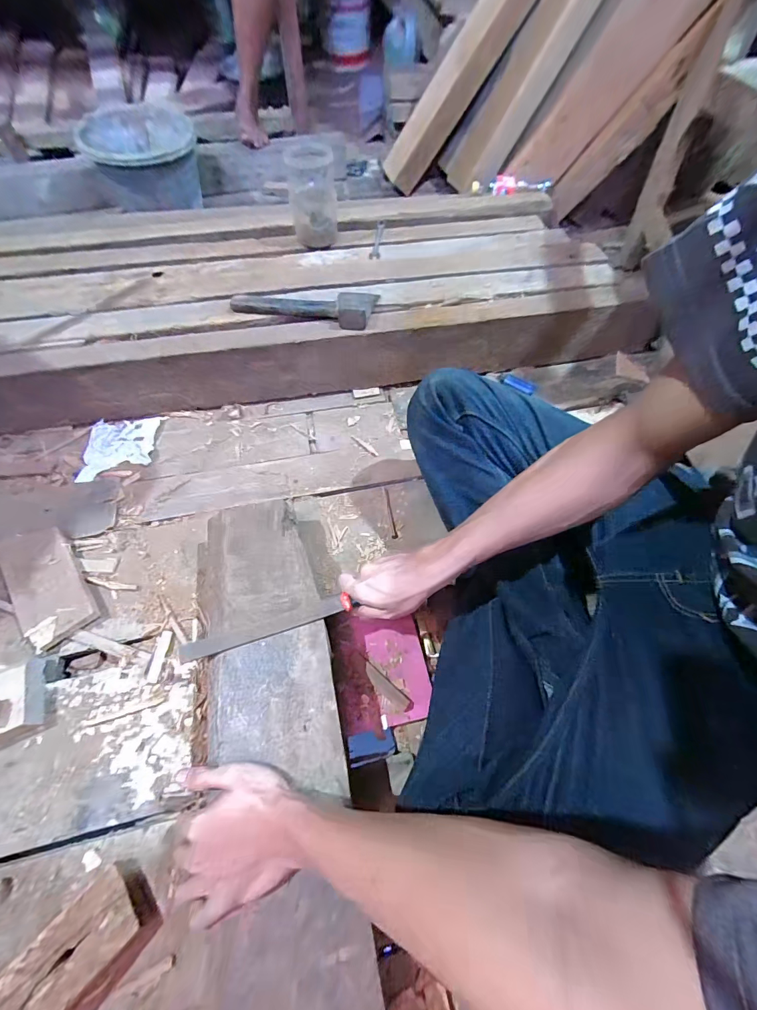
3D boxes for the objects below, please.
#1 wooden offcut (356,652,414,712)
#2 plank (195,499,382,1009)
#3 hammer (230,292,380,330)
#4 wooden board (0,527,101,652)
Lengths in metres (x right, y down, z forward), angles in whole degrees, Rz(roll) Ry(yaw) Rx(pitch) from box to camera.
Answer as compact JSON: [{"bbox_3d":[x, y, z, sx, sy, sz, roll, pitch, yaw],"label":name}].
[{"bbox_3d":[0.004,0.239,0.502,0.098,0.006,0.018,37,65,17],"label":"wooden offcut"},{"bbox_3d":[-0.119,0.243,0.413,0.148,0.025,0.557,-11,60,-9],"label":"plank"},{"bbox_3d":[-0.137,-0.386,0.699,0.254,0.032,0.111,11,60,4],"label":"hammer"},{"bbox_3d":[-0.488,0.112,0.549,0.086,0.020,0.196,-35,67,-20],"label":"wooden board"}]

